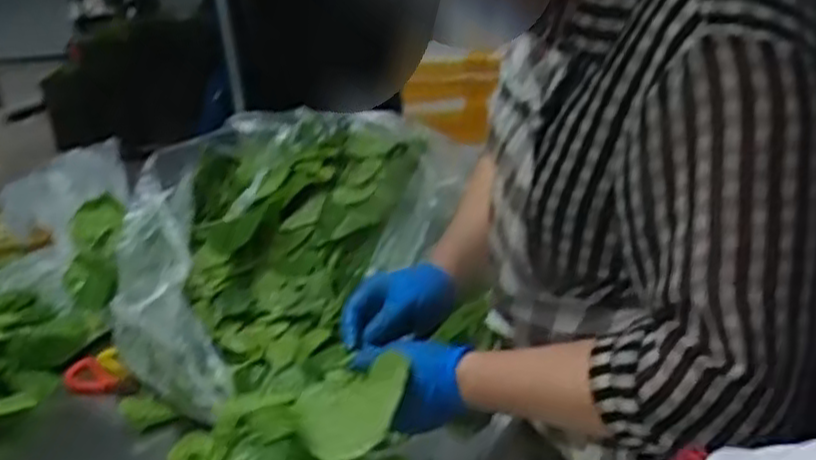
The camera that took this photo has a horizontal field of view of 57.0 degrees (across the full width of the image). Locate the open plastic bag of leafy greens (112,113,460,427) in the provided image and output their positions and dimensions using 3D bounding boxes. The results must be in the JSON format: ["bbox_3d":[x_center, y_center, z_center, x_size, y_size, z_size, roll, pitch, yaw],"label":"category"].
[{"bbox_3d":[-0.177,0.013,1.066,0.468,0.276,0.422,-11,21,-19],"label":"open plastic bag of leafy greens"}]

